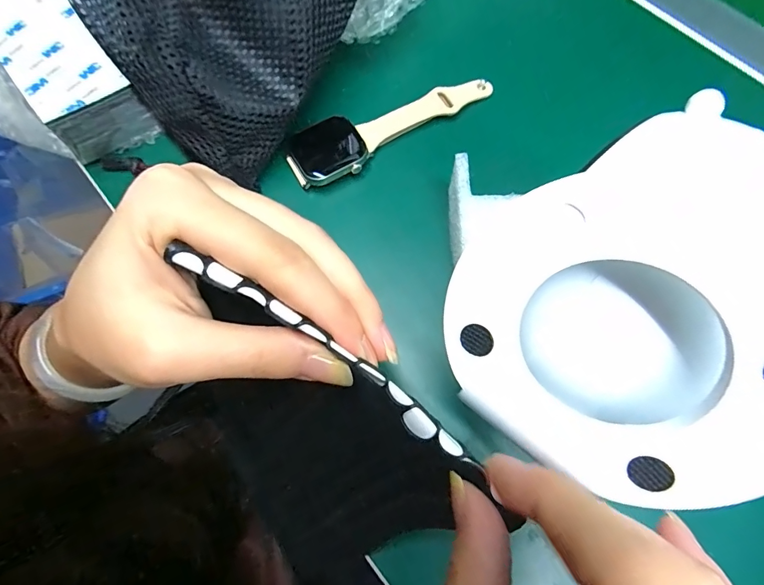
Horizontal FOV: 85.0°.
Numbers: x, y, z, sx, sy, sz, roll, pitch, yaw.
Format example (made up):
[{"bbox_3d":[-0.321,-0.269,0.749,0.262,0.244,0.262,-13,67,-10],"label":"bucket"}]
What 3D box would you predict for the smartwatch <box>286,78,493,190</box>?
[{"bbox_3d":[0.006,-0.099,0.252,0.129,0.020,0.033,-28,73,-7],"label":"smartwatch"}]

